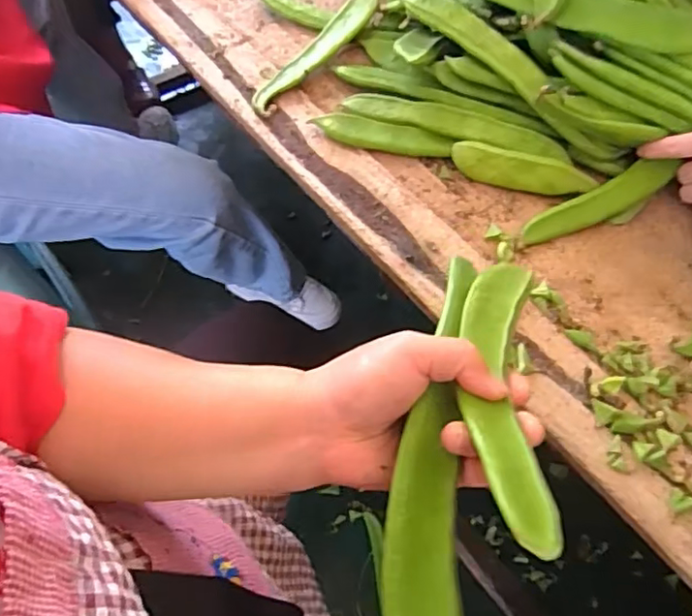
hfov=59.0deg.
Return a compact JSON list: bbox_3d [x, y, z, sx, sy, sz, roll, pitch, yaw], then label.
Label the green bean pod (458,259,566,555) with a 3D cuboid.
[{"bbox_3d":[0.080,0.035,0.314,0.042,0.011,0.194,7,39,3],"label":"green bean pod"}]

